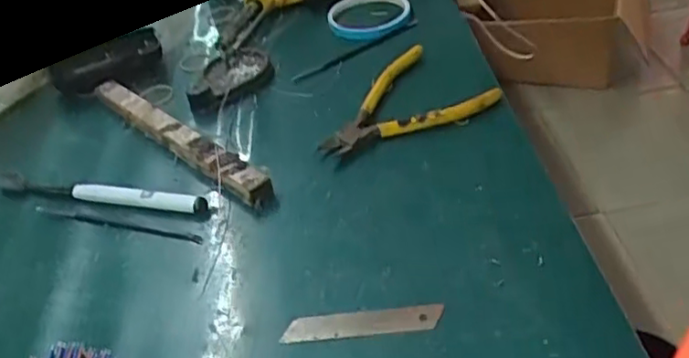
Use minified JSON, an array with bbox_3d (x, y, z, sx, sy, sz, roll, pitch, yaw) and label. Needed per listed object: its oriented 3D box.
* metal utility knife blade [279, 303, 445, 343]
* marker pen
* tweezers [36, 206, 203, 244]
[{"bbox_3d":[0.010,0.085,0.389,0.093,0.004,0.017,-7,51,3],"label":"metal utility knife blade"},{"bbox_3d":[-0.154,0.014,0.489,0.107,0.010,0.016,6,42,16],"label":"marker pen"},{"bbox_3d":[-0.164,0.033,0.479,0.136,0.007,0.008,7,42,17],"label":"tweezers"}]

